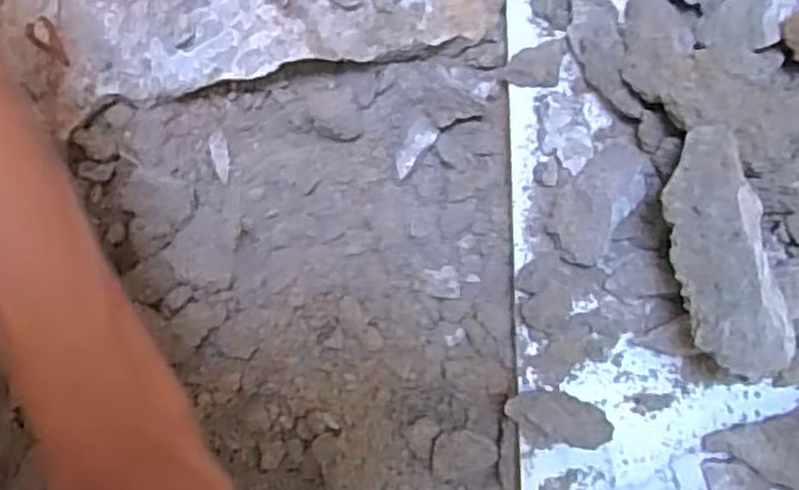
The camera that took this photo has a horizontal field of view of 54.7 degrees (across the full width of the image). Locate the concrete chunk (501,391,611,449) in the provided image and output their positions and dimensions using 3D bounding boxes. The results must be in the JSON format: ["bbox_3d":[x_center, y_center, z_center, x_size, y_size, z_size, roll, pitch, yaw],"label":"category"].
[{"bbox_3d":[0.084,0.093,0.408,0.051,0.023,0.029,1,80,-1],"label":"concrete chunk"}]

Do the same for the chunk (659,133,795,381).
[{"bbox_3d":[0.154,0.002,0.367,0.044,0.018,0.118,-11,83,-2],"label":"chunk"}]

